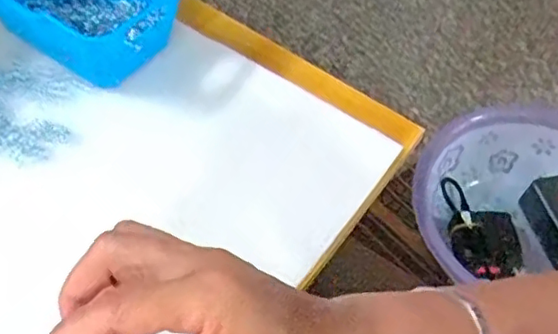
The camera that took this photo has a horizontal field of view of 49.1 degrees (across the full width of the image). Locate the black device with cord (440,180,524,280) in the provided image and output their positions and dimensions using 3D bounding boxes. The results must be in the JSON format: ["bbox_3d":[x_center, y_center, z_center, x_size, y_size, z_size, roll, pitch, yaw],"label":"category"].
[{"bbox_3d":[0.246,0.070,0.751,0.079,0.030,0.138,0,54,-6],"label":"black device with cord"}]

